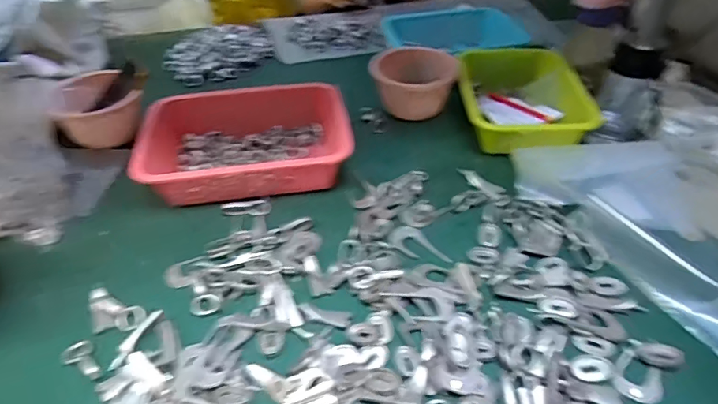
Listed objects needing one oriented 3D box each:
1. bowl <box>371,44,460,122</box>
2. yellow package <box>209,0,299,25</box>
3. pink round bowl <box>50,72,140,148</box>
[{"bbox_3d":[0.091,-0.217,0.857,0.131,0.079,0.121,30,50,30],"label":"bowl"},{"bbox_3d":[-0.369,-0.688,1.688,0.296,0.102,0.058,-1,42,0],"label":"yellow package"},{"bbox_3d":[-0.441,-0.155,0.813,0.138,0.074,0.136,-24,46,-24],"label":"pink round bowl"}]

